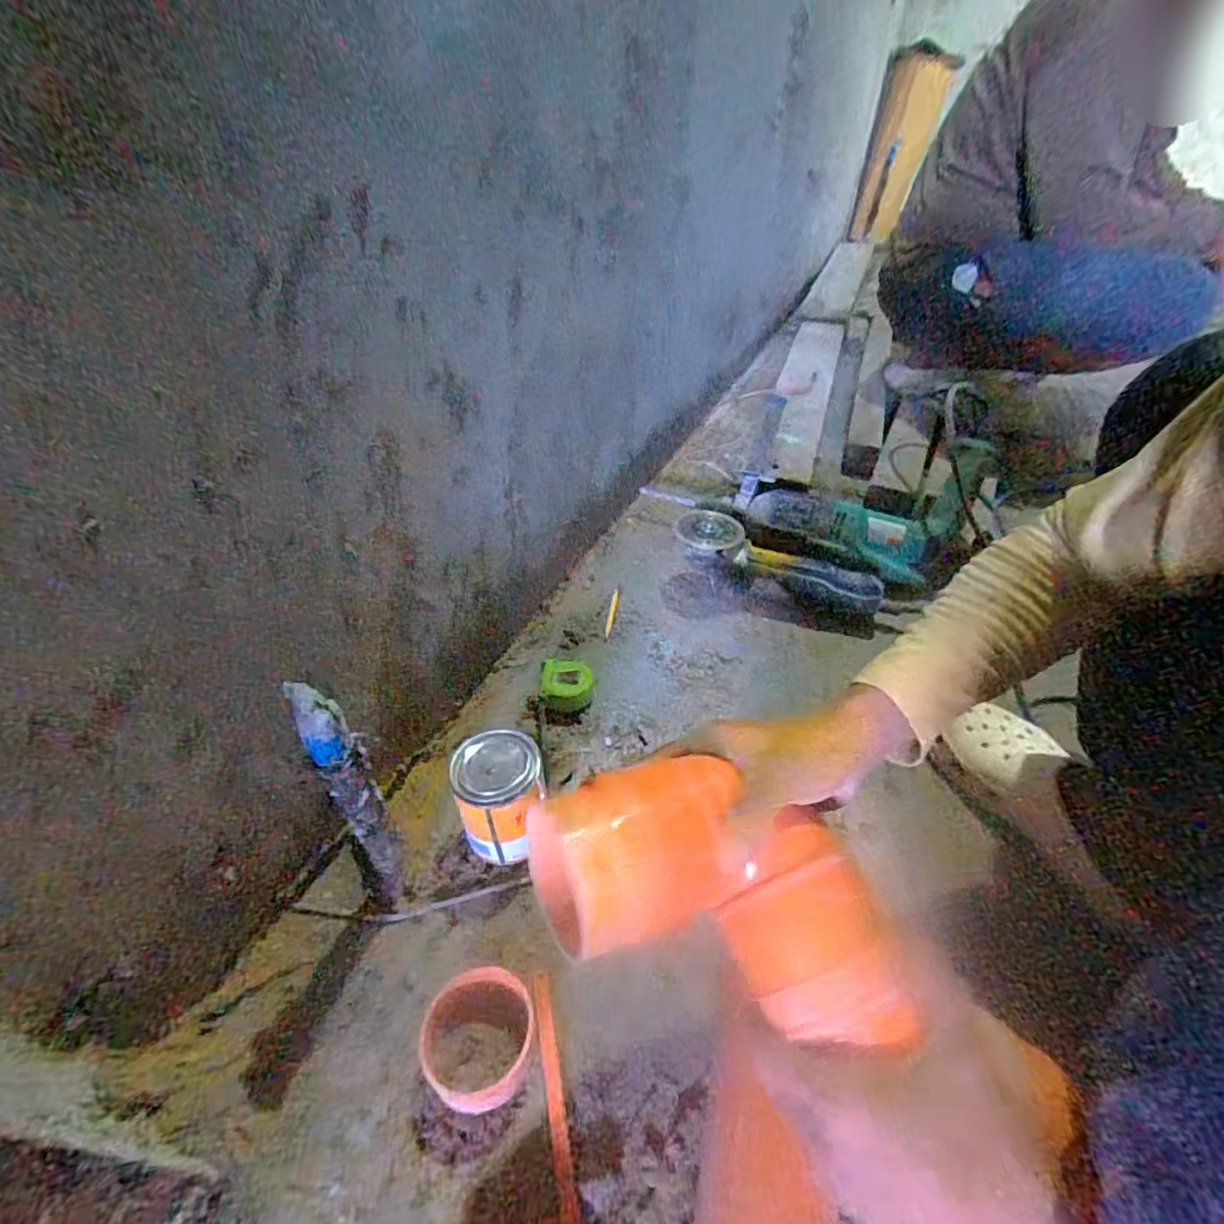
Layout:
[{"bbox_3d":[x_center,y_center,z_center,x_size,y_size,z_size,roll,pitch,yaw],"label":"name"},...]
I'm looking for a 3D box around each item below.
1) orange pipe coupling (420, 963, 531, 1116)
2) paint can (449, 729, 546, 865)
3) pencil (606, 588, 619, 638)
[{"bbox_3d":[-0.102,0.327,0.447,0.082,0.042,0.085,-1,42,1],"label":"orange pipe coupling"},{"bbox_3d":[-0.103,0.177,0.547,0.080,0.107,0.084,-1,42,1],"label":"paint can"},{"bbox_3d":[0.001,0.000,0.802,0.009,0.007,0.086,4,43,7],"label":"pencil"}]

